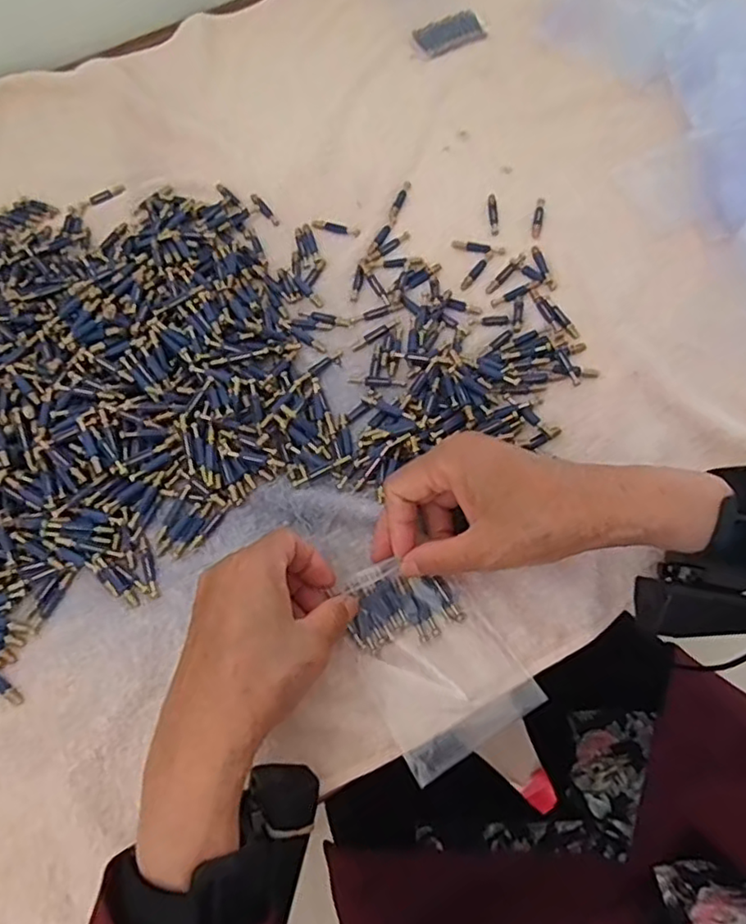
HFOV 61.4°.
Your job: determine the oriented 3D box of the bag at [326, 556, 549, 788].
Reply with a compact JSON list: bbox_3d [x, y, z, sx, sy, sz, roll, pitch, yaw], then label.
[{"bbox_3d":[0.029,0.104,0.348,0.076,0.007,0.110,-30,65,-12],"label":"bag"}]

